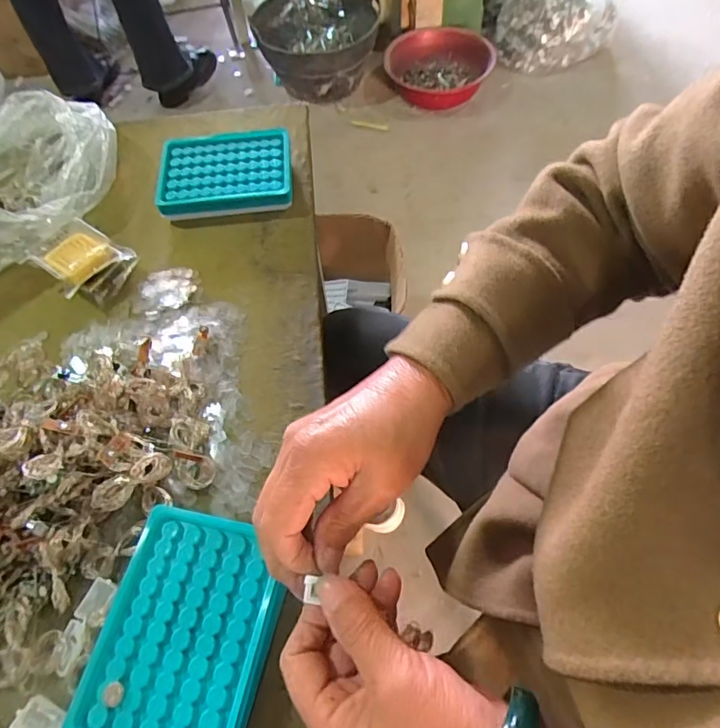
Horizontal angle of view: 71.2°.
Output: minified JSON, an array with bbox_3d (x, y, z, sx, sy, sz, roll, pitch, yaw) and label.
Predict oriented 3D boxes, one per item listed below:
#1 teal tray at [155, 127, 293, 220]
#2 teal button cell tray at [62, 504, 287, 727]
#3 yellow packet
[{"bbox_3d":[-0.135,-0.192,0.513,0.130,0.031,0.091,-7,60,-1],"label":"teal tray"},{"bbox_3d":[-0.103,0.162,0.307,0.098,0.025,0.127,11,61,9],"label":"teal button cell tray"},{"bbox_3d":[-0.249,-0.091,0.461,0.071,0.038,0.061,33,67,19],"label":"yellow packet"}]

